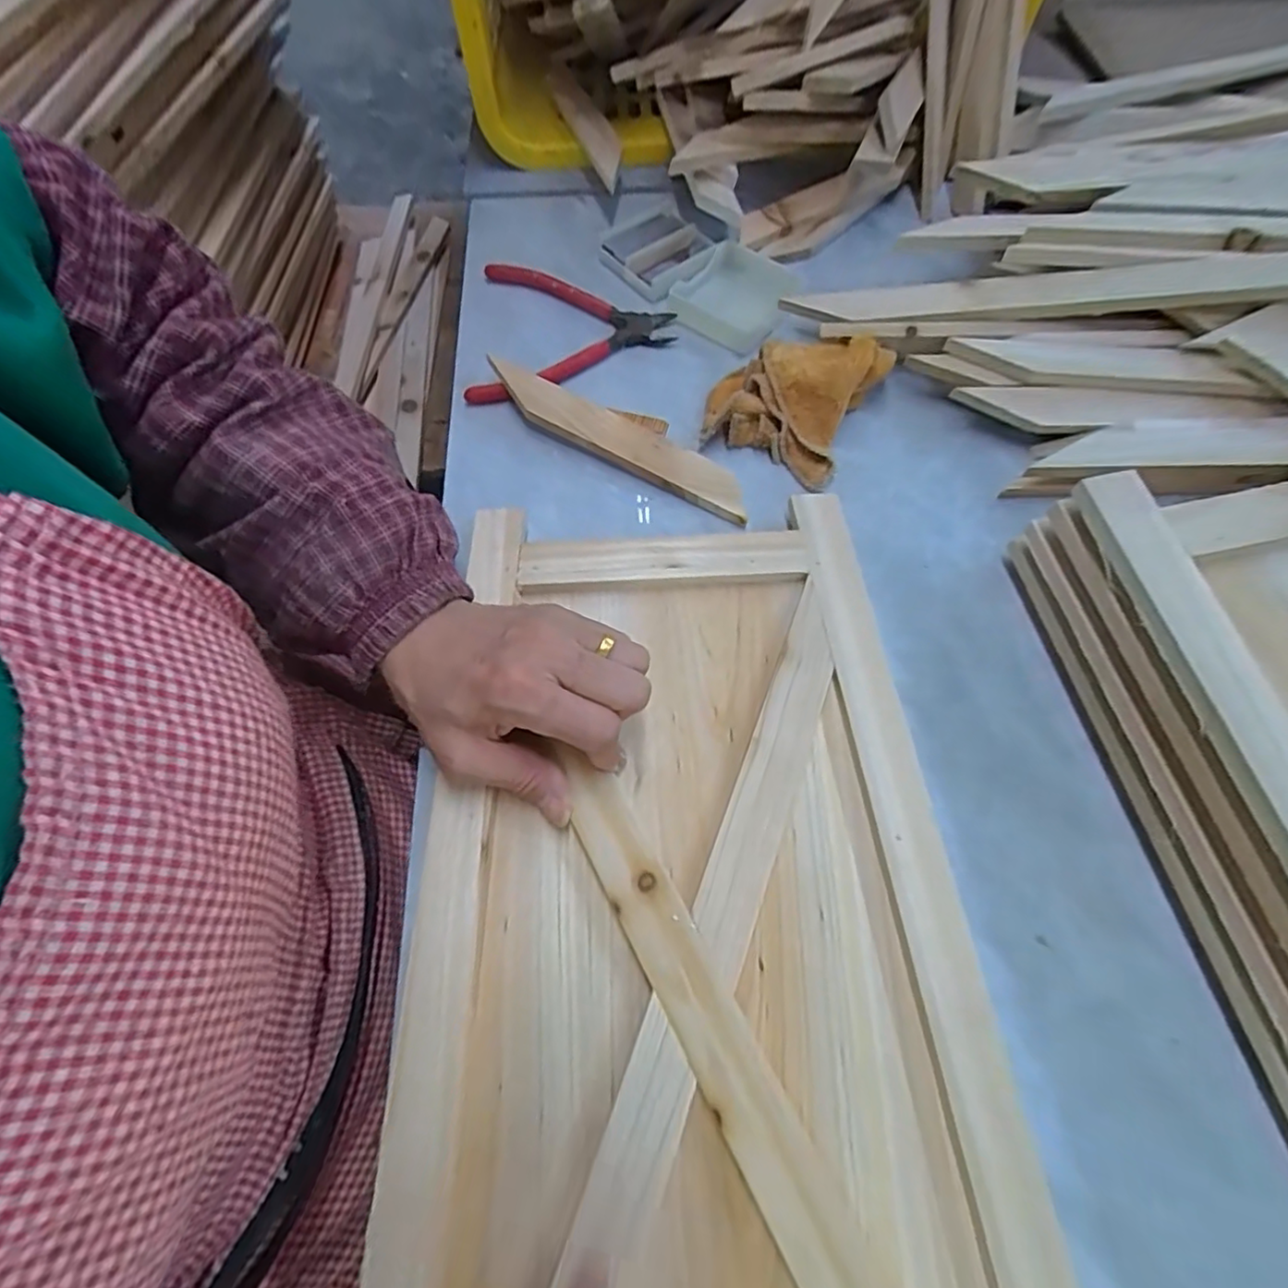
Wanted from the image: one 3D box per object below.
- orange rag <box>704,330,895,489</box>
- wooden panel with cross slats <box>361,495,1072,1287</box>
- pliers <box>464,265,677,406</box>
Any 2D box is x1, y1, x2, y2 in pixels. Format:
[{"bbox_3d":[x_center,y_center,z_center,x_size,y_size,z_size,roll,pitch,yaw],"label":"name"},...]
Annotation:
[{"bbox_3d":[0.093,-0.159,0.393,0.099,0.042,0.095,23,66,11],"label":"orange rag"},{"bbox_3d":[0.018,0.132,0.258,0.232,0.024,0.420,-3,65,-5],"label":"wooden panel with cross slats"},{"bbox_3d":[-0.049,-0.217,0.440,0.136,0.017,0.127,0,65,0],"label":"pliers"}]

